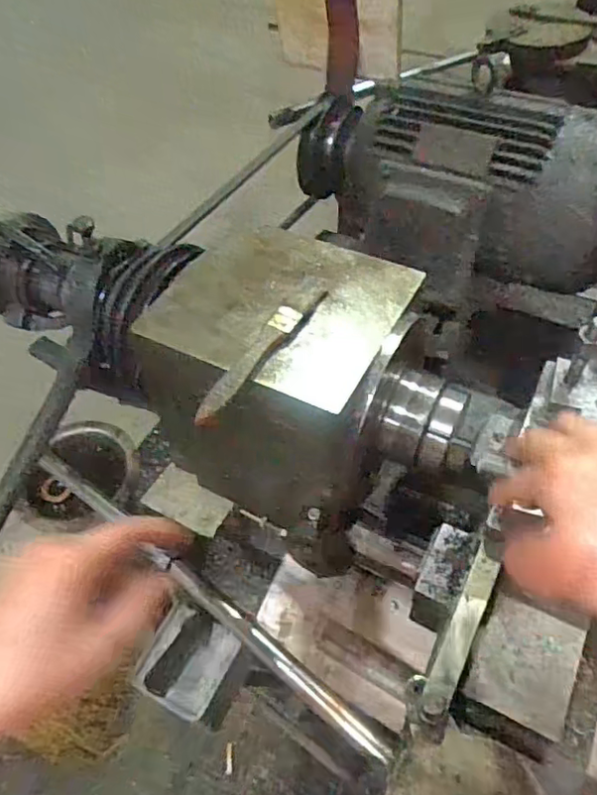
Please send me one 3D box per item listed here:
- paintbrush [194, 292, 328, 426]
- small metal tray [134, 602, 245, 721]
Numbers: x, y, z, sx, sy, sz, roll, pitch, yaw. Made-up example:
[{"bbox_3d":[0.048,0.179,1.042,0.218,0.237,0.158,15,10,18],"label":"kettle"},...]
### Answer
[{"bbox_3d":[-0.027,-0.031,0.415,0.021,0.005,0.138,25,56,21],"label":"paintbrush"},{"bbox_3d":[-0.119,0.267,0.620,0.087,0.047,0.090,19,54,17],"label":"small metal tray"}]

